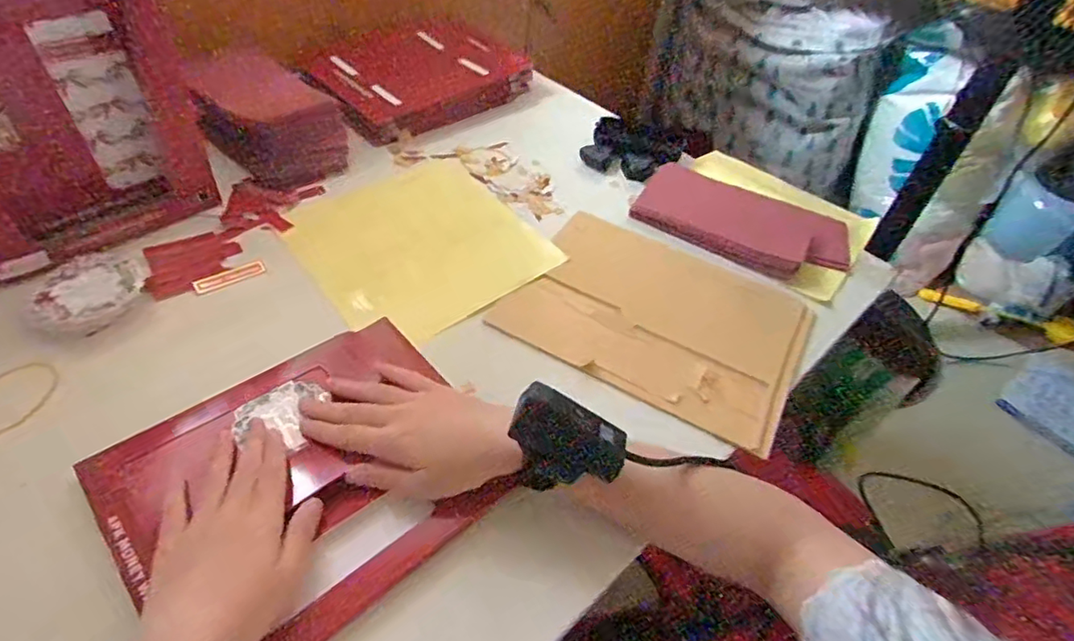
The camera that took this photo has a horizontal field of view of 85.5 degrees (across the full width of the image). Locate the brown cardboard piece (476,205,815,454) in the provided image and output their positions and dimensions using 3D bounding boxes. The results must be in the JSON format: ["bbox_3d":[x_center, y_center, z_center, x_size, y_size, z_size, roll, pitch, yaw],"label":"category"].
[{"bbox_3d":[0.111,-0.002,0.539,0.250,0.015,0.182,25,55,17],"label":"brown cardboard piece"}]

